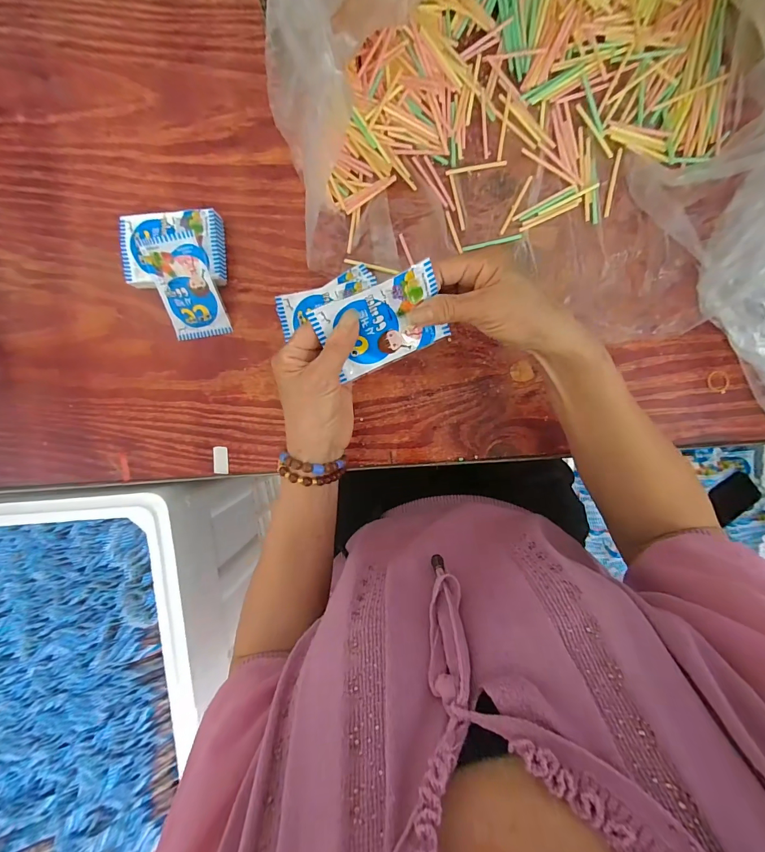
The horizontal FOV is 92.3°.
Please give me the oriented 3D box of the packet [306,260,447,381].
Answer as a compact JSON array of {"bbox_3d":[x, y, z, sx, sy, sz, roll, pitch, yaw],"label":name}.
[{"bbox_3d":[0.001,-0.081,0.298,0.098,0.009,0.066,-23,130,5],"label":"packet"}]

